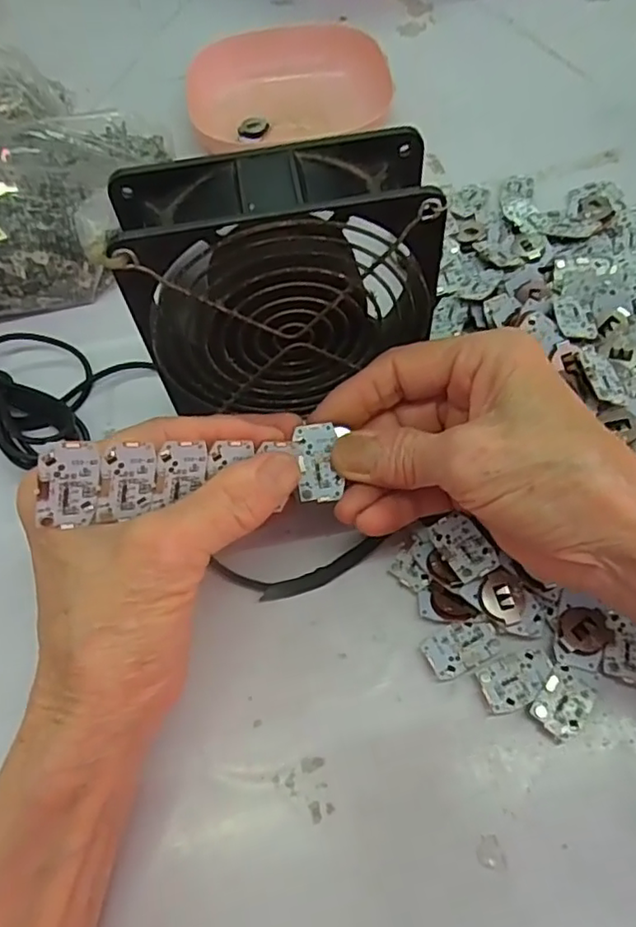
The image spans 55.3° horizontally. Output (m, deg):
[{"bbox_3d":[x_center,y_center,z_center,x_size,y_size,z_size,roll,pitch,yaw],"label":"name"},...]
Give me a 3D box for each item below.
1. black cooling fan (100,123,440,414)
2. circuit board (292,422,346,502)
[{"bbox_3d":[-0.013,-0.068,0.259,0.113,0.116,0.045,-7,59,1],"label":"black cooling fan"},{"bbox_3d":[0.000,0.001,0.231,0.016,0.004,0.027,-8,84,0],"label":"circuit board"}]

